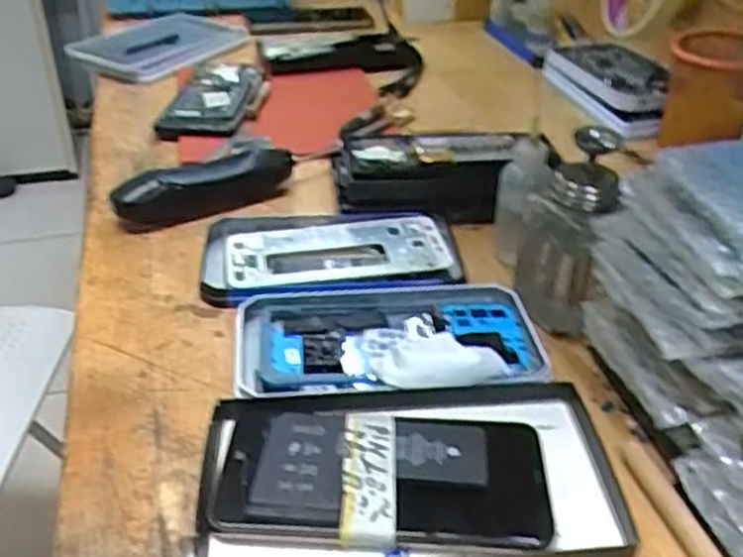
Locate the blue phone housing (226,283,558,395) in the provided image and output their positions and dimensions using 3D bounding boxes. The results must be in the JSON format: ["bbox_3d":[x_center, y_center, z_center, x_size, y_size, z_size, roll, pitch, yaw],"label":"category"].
[{"bbox_3d":[0.010,0.034,0.458,0.177,0.026,0.102,-3,35,-4],"label":"blue phone housing"}]

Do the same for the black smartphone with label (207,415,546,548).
[{"bbox_3d":[0.004,0.091,0.364,0.153,0.012,0.076,2,42,-1],"label":"black smartphone with label"}]

